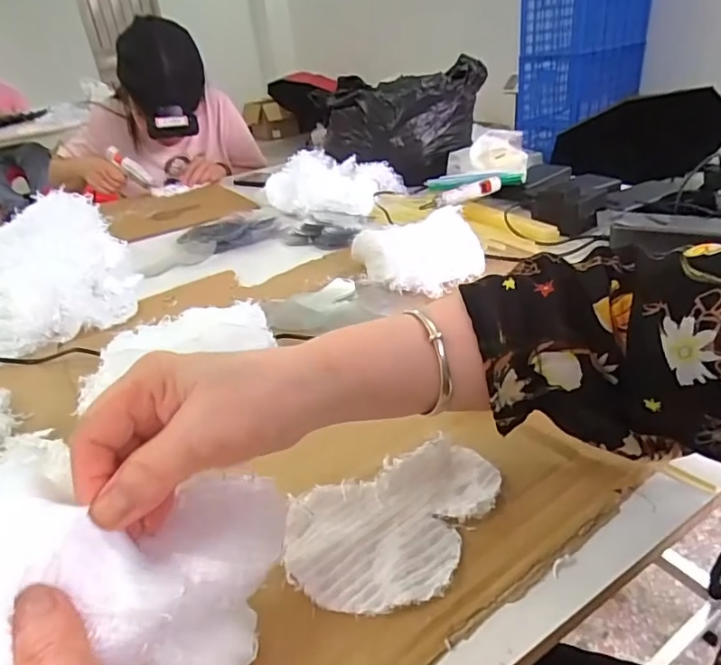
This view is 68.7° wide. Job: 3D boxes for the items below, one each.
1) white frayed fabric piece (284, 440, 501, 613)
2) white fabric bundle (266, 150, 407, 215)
[{"bbox_3d":[0.026,0.116,0.317,0.137,0.021,0.090,-14,31,-13],"label":"white frayed fabric piece"},{"bbox_3d":[-0.055,-0.266,0.940,0.206,0.075,0.167,11,34,30],"label":"white fabric bundle"}]

